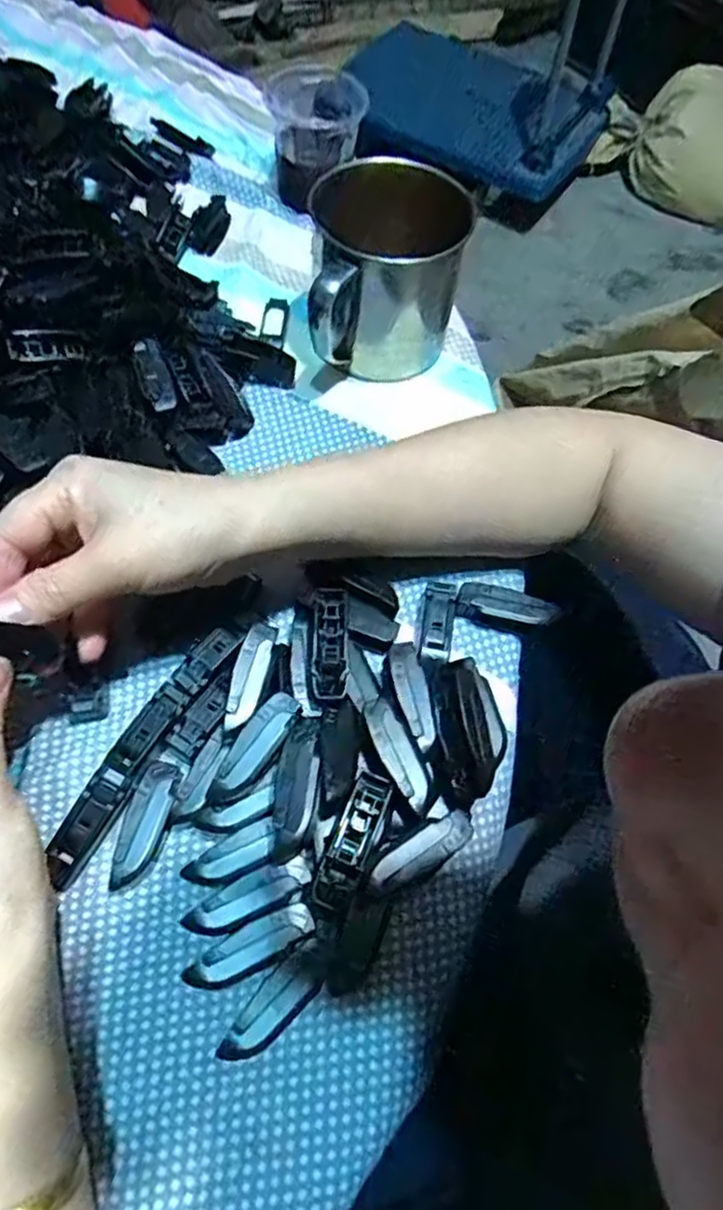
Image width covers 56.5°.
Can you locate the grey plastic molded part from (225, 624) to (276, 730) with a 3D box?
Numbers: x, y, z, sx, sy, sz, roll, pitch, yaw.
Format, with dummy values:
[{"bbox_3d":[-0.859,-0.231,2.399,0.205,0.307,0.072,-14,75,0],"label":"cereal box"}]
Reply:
[{"bbox_3d":[-0.051,0.032,0.308,0.015,0.006,0.051,13,64,2],"label":"grey plastic molded part"}]

